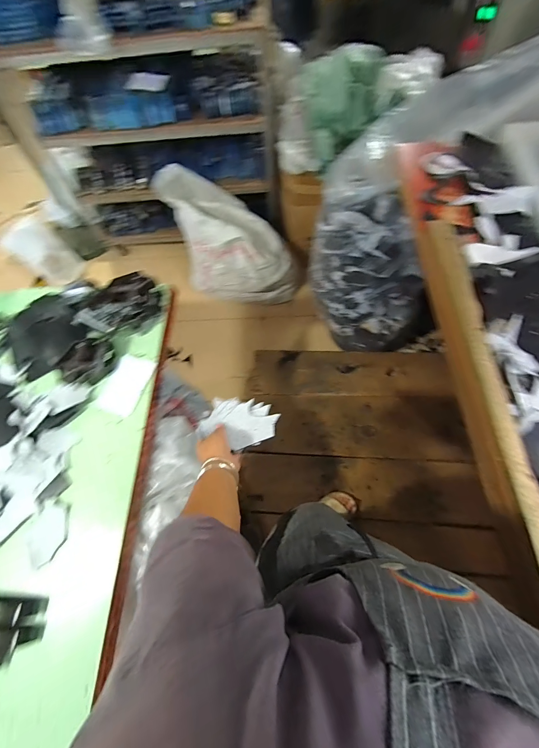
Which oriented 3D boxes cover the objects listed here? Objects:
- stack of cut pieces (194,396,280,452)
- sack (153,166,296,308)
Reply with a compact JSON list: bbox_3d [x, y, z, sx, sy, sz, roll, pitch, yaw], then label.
[{"bbox_3d":[-0.062,0.097,0.629,0.152,0.010,0.115,5,45,19],"label":"stack of cut pieces"},{"bbox_3d":[-0.194,-0.729,1.733,0.712,0.551,0.445,4,68,1],"label":"sack"}]

